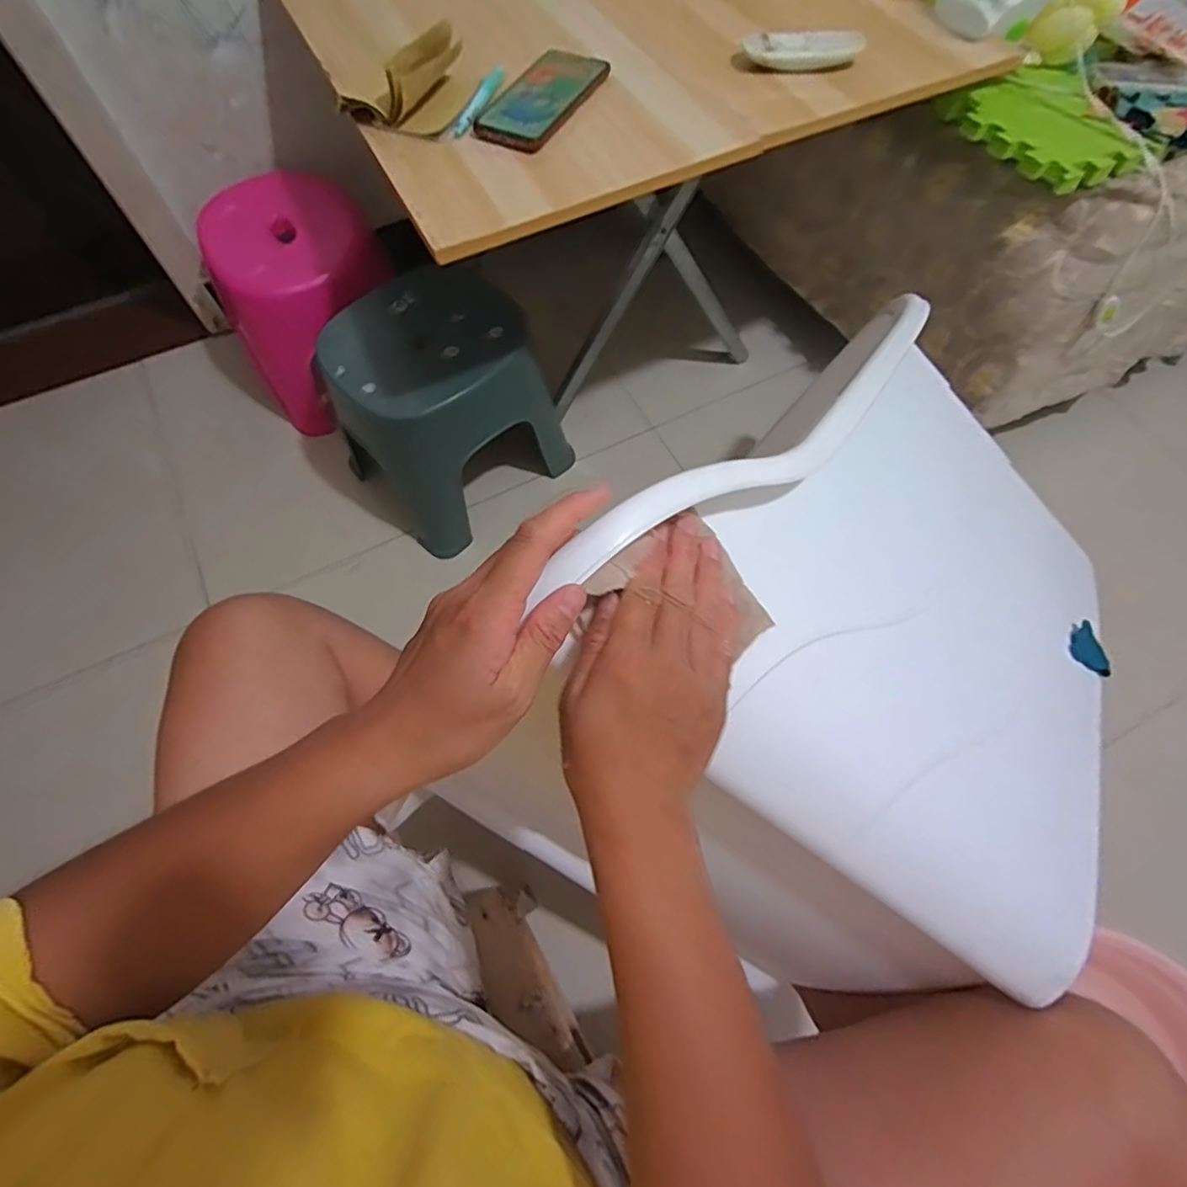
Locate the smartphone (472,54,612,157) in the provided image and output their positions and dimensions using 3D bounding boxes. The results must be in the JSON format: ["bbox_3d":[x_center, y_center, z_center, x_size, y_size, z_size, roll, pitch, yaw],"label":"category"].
[{"bbox_3d":[-0.051,-0.508,0.611,0.080,0.009,0.167,25,68,11],"label":"smartphone"}]

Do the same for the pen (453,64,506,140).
[{"bbox_3d":[-0.116,-0.502,0.609,0.015,0.012,0.114,17,66,8],"label":"pen"}]

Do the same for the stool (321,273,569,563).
[{"bbox_3d":[-0.234,-0.271,0.907,0.237,0.278,0.254,39,71,16],"label":"stool"}]

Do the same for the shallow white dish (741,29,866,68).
[{"bbox_3d":[0.220,-0.567,0.623,0.123,0.021,0.027,-2,65,-1],"label":"shallow white dish"}]

